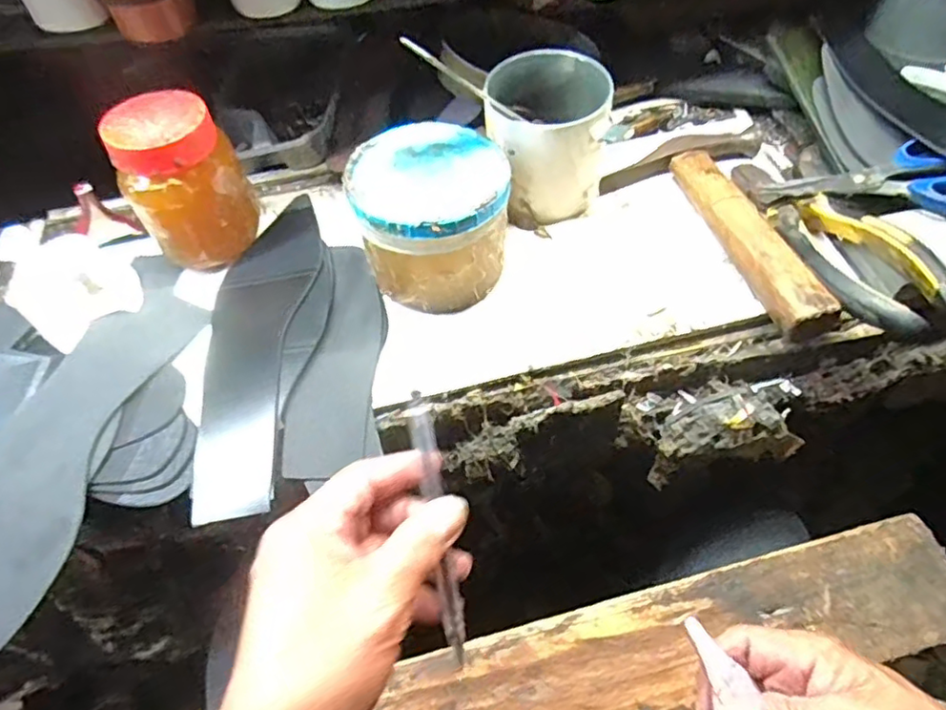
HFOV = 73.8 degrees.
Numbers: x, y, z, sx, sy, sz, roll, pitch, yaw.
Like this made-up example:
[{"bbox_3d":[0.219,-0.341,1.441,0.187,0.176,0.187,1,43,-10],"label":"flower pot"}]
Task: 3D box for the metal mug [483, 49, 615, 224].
[{"bbox_3d":[0.055,-0.161,0.470,0.088,0.091,0.080,-4,59,2],"label":"metal mug"}]

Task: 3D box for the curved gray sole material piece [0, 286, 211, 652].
[{"bbox_3d":[-0.262,0.057,0.419,0.083,0.045,0.241,13,61,11],"label":"curved gray sole material piece"}]

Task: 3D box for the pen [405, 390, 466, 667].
[{"bbox_3d":[-0.018,0.084,0.319,0.013,0.012,0.132,-10,78,-2],"label":"pen"}]

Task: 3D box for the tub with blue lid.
[{"bbox_3d":[-0.028,-0.099,0.439,0.107,0.085,0.111,-13,59,-4],"label":"tub with blue lid"}]

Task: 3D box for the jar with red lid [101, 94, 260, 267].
[{"bbox_3d":[-0.208,-0.127,0.454,0.079,0.098,0.070,-28,61,-12],"label":"jar with red lid"}]

